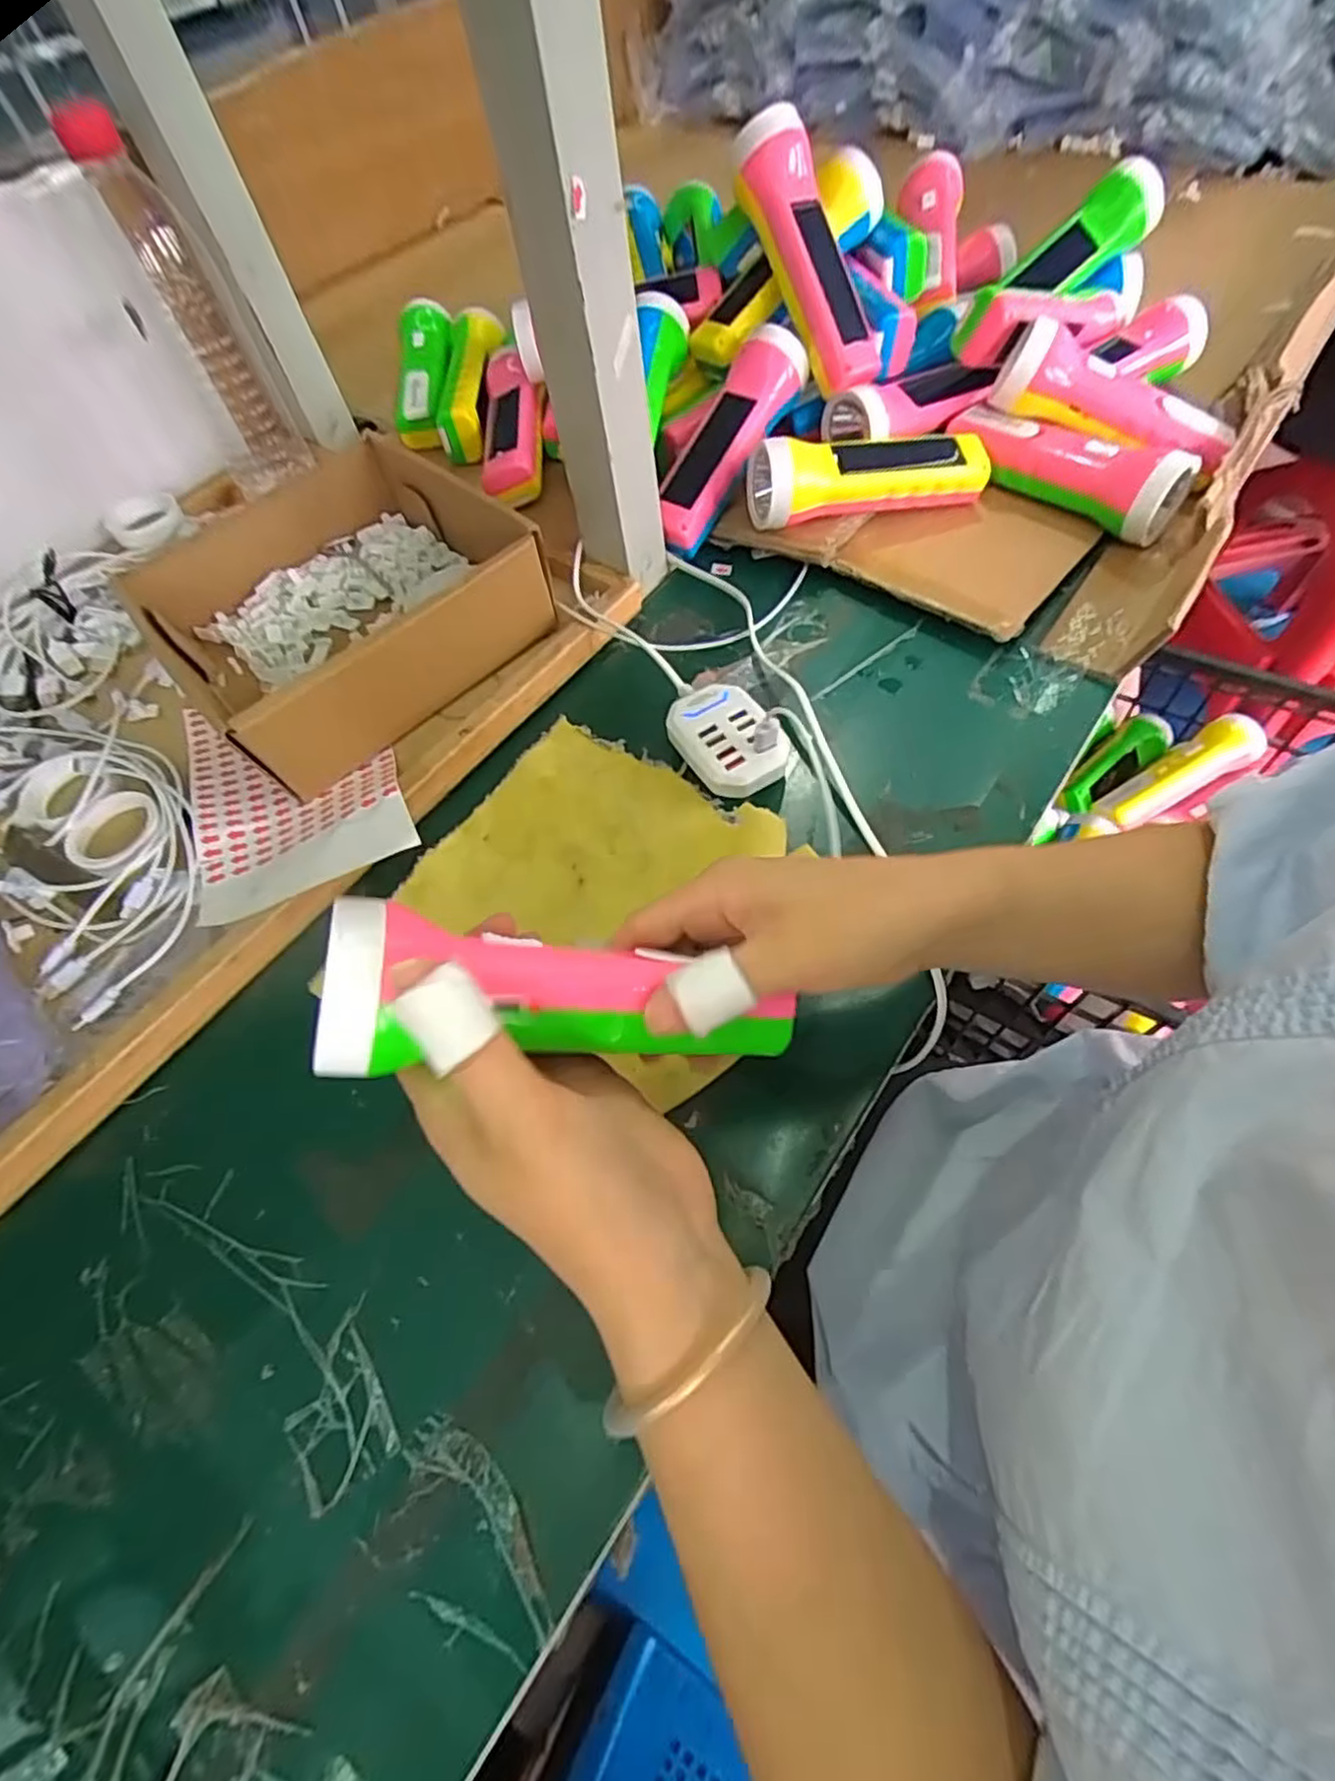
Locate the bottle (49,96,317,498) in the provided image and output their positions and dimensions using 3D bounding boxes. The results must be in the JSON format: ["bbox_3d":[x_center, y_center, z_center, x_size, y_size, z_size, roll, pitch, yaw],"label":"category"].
[{"bbox_3d":[-0.336,-0.404,0.503,0.065,0.197,0.059,-32,63,-12],"label":"bottle"}]

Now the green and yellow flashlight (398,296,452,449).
[{"bbox_3d":[-0.216,-0.460,0.633,0.047,0.043,0.162,-4,61,3],"label":"green and yellow flashlight"}]

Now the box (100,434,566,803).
[{"bbox_3d":[-0.215,-0.190,0.461,0.204,0.067,0.201,-42,68,-17],"label":"box"}]

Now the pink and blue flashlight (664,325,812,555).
[{"bbox_3d":[0.041,-0.315,0.506,0.052,0.044,0.161,30,90,18],"label":"pink and blue flashlight"}]

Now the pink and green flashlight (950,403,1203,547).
[{"bbox_3d":[0.267,-0.287,0.486,0.160,0.048,0.046,34,69,21],"label":"pink and green flashlight"}]

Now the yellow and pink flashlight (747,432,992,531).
[{"bbox_3d":[0.137,-0.285,0.491,0.165,0.053,0.049,-14,61,-3],"label":"yellow and pink flashlight"}]

